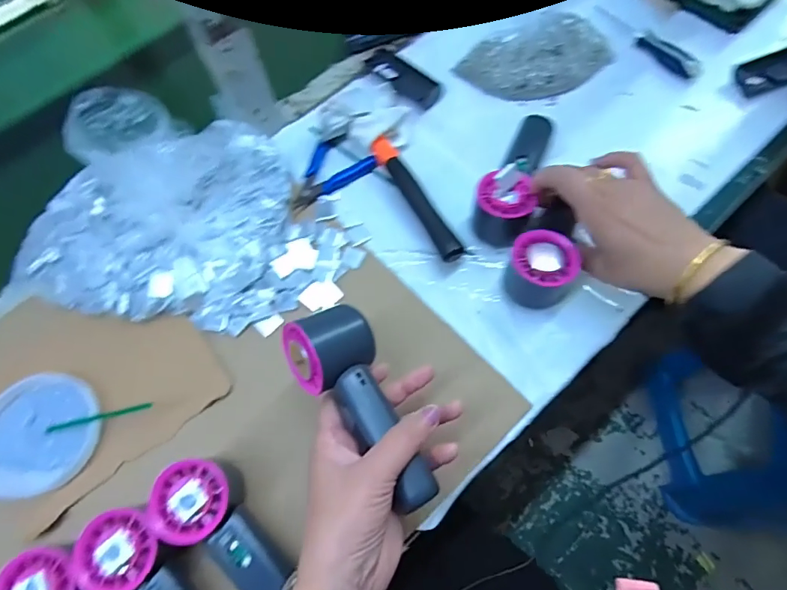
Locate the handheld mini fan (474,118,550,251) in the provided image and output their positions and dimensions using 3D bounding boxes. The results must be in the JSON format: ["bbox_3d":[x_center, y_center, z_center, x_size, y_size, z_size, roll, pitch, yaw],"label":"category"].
[{"bbox_3d":[0.125,-0.126,0.475,0.054,0.059,0.156,19,63,10],"label":"handheld mini fan"}]

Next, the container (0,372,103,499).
[{"bbox_3d":[-0.308,0.121,0.410,0.103,0.018,0.102,-1,66,3],"label":"container"}]

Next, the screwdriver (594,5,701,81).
[{"bbox_3d":[0.302,-0.304,0.561,0.020,0.019,0.143,-40,70,-13],"label":"screwdriver"}]

